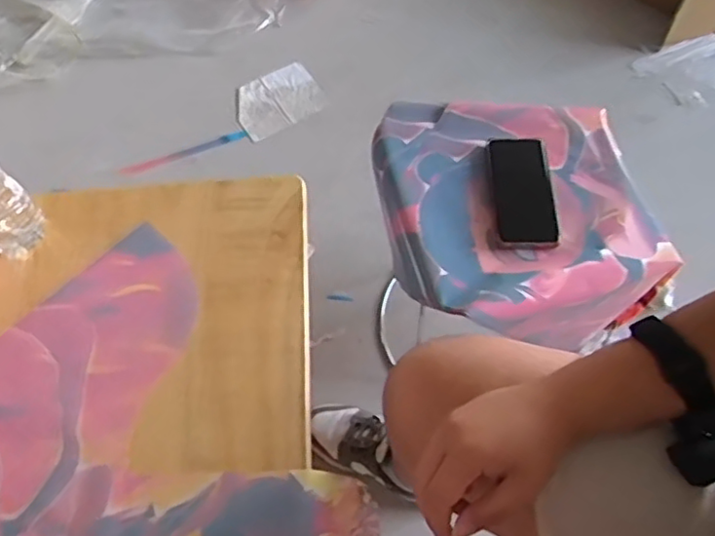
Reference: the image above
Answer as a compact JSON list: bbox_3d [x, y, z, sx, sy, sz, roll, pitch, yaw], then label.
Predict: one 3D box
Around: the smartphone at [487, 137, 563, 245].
[{"bbox_3d":[0.219,-0.104,0.855,0.078,0.012,0.164,-4,62,1],"label":"smartphone"}]

